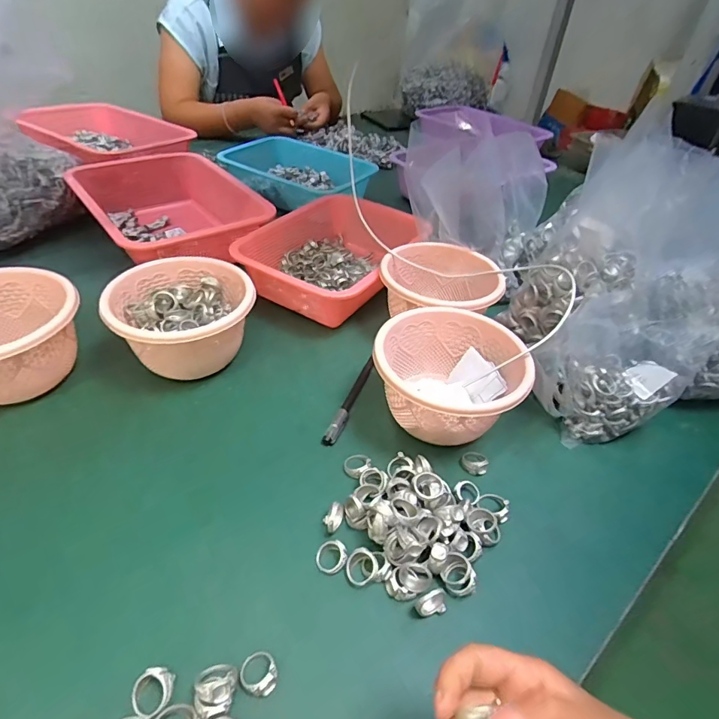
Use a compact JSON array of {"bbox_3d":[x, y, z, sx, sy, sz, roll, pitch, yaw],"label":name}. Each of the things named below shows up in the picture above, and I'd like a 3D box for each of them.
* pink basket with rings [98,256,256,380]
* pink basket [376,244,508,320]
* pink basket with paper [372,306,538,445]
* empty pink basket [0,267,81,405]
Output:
[{"bbox_3d":[-0.195,-0.043,0.493,0.147,0.085,0.132,-24,49,-29],"label":"pink basket with rings"},{"bbox_3d":[0.097,-0.080,0.555,0.145,0.069,0.140,13,42,8],"label":"pink basket"},{"bbox_3d":[0.086,0.024,0.447,0.146,0.085,0.139,1,42,-5],"label":"pink basket with paper"},{"bbox_3d":[-0.361,-0.021,0.446,0.135,0.082,0.141,4,42,-4],"label":"empty pink basket"}]

